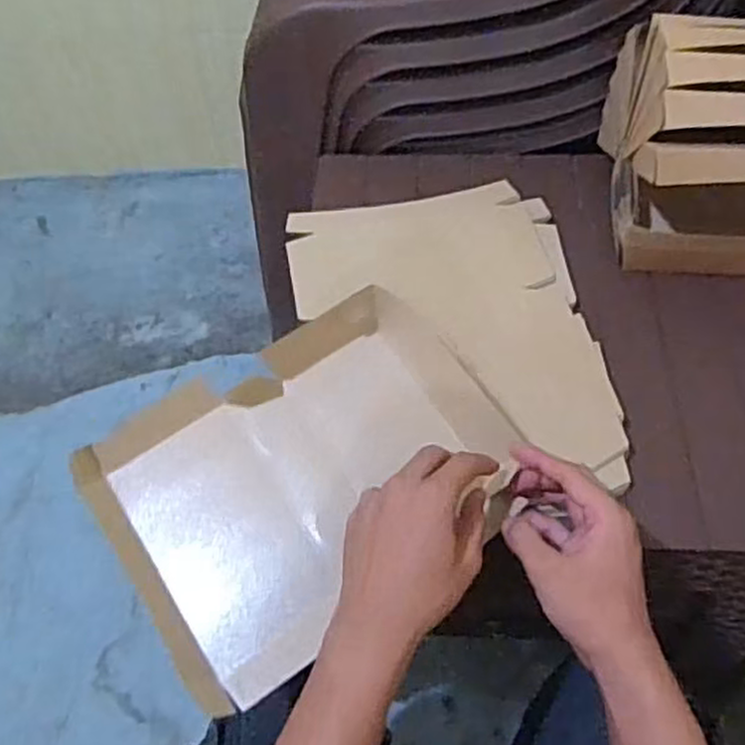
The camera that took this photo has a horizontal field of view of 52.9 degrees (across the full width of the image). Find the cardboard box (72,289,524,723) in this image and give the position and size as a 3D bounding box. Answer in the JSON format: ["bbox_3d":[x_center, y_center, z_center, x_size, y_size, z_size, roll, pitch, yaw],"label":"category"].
[{"bbox_3d":[-0.054,0.077,0.572,0.289,0.084,0.217,-30,62,-17],"label":"cardboard box"}]

